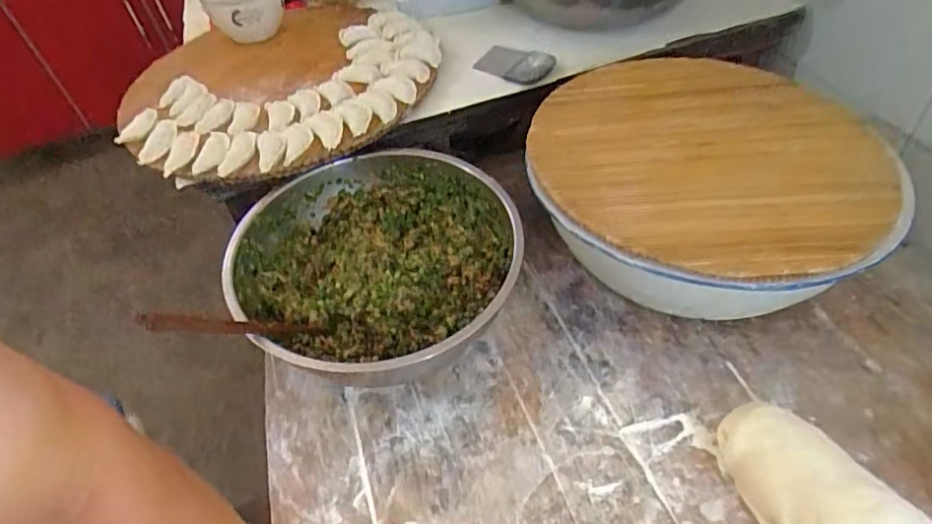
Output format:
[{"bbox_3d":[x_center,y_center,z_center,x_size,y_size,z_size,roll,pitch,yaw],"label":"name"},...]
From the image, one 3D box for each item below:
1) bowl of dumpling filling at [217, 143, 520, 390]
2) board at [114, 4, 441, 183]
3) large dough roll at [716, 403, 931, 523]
[{"bbox_3d":[-0.096,0.012,0.630,0.301,0.115,0.298,-3,48,4],"label":"bowl of dumpling filling"},{"bbox_3d":[-0.262,-0.258,0.784,0.412,0.037,0.401,-4,47,5],"label":"board"},{"bbox_3d":[0.273,0.193,0.446,0.082,0.085,0.175,-28,51,-17],"label":"large dough roll"}]

